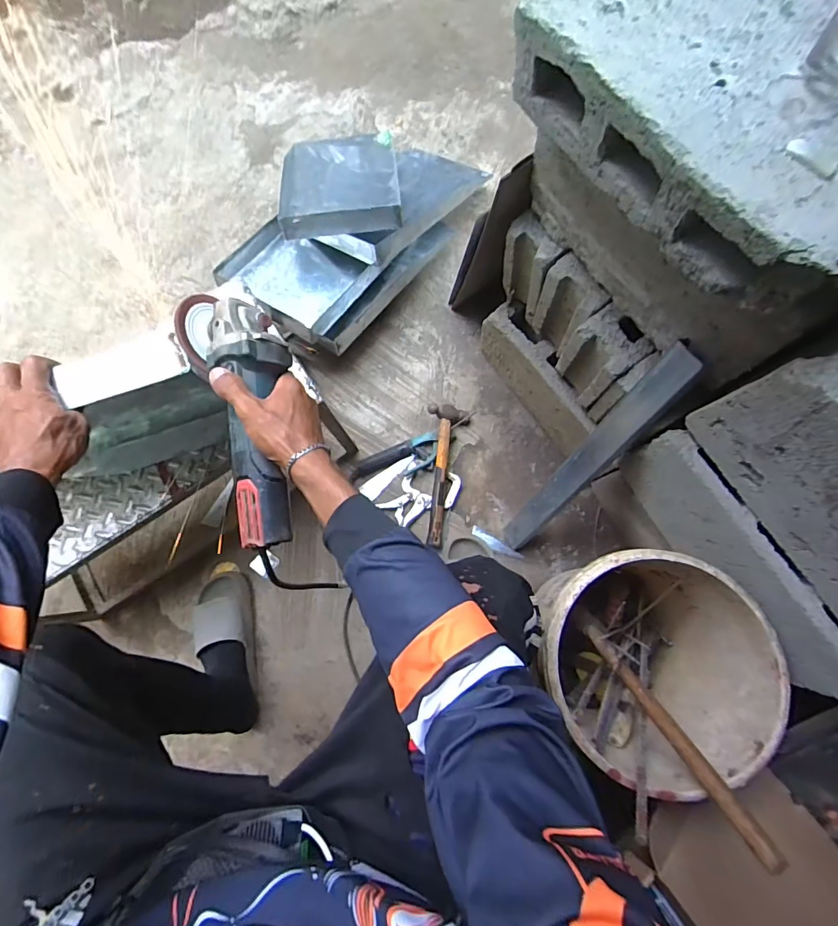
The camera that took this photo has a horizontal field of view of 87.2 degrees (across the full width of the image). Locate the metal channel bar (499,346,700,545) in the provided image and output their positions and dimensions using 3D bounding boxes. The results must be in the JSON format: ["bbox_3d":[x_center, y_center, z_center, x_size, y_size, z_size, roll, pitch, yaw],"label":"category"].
[{"bbox_3d":[0.265,0.023,0.741,0.055,0.546,0.055,32,55,7],"label":"metal channel bar"}]

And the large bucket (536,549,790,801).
[{"bbox_3d":[0.325,0.300,0.707,0.301,0.293,0.289,15,78,7],"label":"large bucket"}]

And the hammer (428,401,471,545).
[{"bbox_3d":[0.043,0.026,0.961,0.089,0.062,0.307,9,77,6],"label":"hammer"}]

